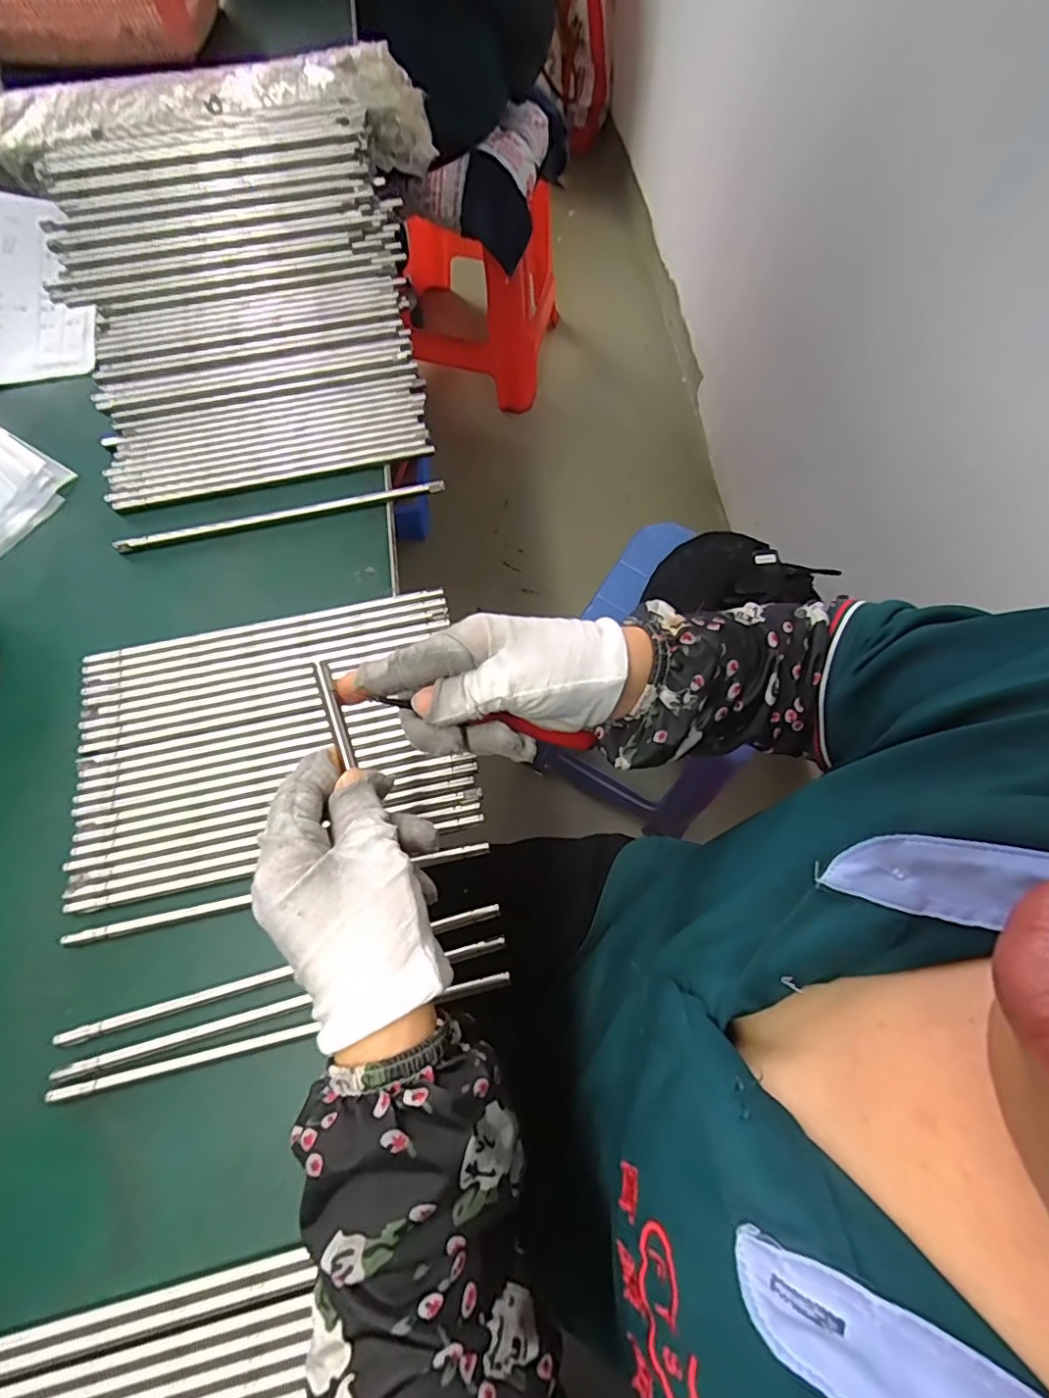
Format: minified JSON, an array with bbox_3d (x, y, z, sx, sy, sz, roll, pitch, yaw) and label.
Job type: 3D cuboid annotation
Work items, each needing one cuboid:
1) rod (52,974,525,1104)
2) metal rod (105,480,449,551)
[{"bbox_3d":[-0.126,0.180,0.306,0.241,0.009,0.008,-11,70,-6],"label":"rod"},{"bbox_3d":[-0.181,-0.140,0.430,0.240,0.008,0.012,-13,70,-6],"label":"metal rod"}]

